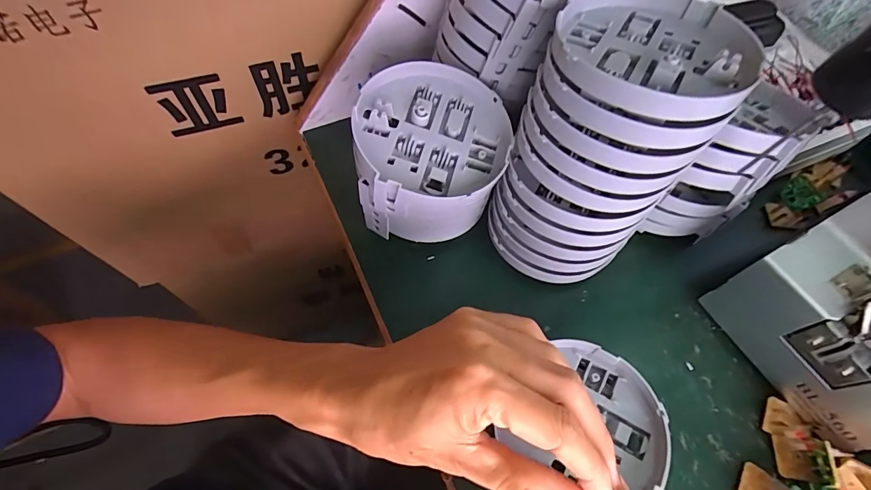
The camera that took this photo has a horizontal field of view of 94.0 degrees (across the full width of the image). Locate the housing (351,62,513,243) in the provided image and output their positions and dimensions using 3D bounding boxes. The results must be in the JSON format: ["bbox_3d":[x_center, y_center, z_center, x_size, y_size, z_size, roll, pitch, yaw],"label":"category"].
[{"bbox_3d":[-0.002,-0.059,0.297,0.098,0.091,0.103,1,61,-1],"label":"housing"}]

